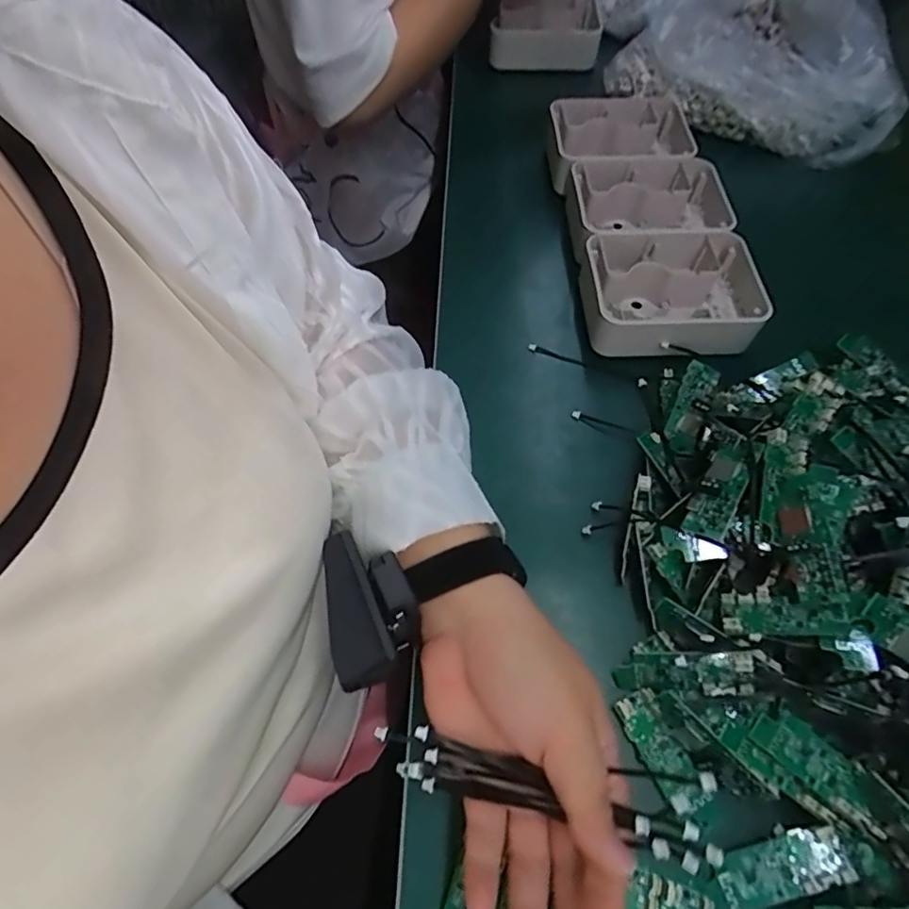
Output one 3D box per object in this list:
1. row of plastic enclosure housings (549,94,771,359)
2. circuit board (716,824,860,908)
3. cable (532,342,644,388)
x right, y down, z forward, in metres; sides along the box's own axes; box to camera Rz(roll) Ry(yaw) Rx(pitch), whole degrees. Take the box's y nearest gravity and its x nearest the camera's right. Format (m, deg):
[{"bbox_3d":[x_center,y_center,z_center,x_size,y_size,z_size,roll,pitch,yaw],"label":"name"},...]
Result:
[{"bbox_3d":[0.167,-0.210,0.485,0.134,0.050,0.304,-2,59,-2],"label":"row of plastic enclosure housings"},{"bbox_3d":[0.158,0.201,0.268,0.060,0.009,0.025,-24,55,6],"label":"circuit board"},{"bbox_3d":[0.103,-0.070,0.433,0.094,0.008,0.009,23,61,12],"label":"cable"}]

